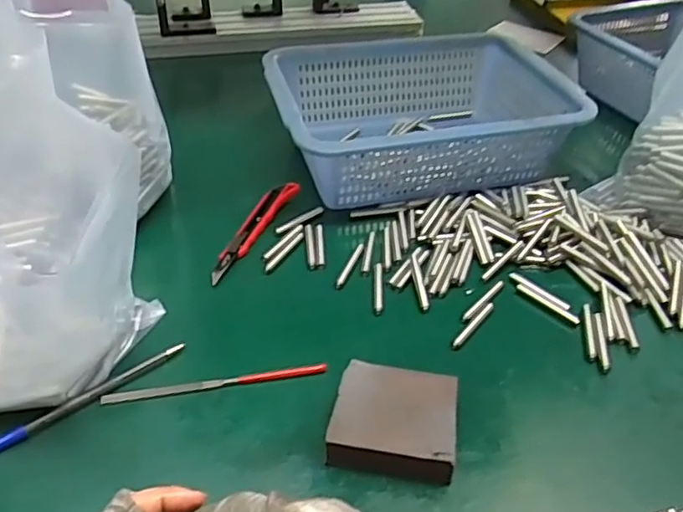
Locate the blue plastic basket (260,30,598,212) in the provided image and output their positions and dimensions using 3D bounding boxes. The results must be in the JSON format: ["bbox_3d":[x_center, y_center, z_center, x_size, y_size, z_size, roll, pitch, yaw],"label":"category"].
[{"bbox_3d":[0.080,-0.153,0.680,0.303,0.088,0.232,-8,40,-11],"label":"blue plastic basket"}]

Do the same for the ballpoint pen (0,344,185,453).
[{"bbox_3d":[-0.176,0.097,0.436,0.138,0.008,0.010,-28,48,-31],"label":"ballpoint pen"}]

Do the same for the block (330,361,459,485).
[{"bbox_3d":[0.035,0.109,0.411,0.078,0.026,0.069,7,40,7],"label":"block"}]

